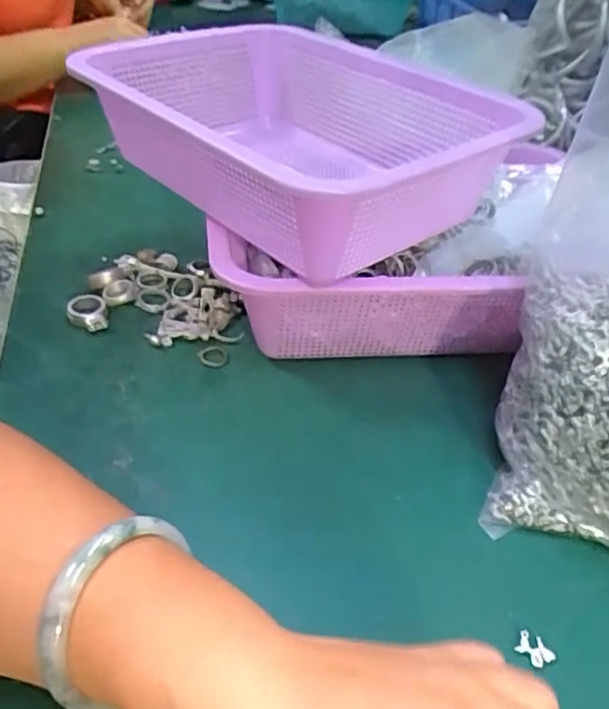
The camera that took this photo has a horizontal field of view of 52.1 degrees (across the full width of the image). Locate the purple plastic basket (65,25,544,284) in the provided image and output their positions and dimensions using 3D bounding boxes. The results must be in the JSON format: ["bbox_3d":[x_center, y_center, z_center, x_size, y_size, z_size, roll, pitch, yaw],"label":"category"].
[{"bbox_3d":[-0.021,-0.145,0.409,0.187,0.079,0.267,-29,51,-32],"label":"purple plastic basket"}]

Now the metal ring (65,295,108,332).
[{"bbox_3d":[-0.150,-0.028,0.430,0.025,0.015,0.030,-12,42,-19],"label":"metal ring"}]

